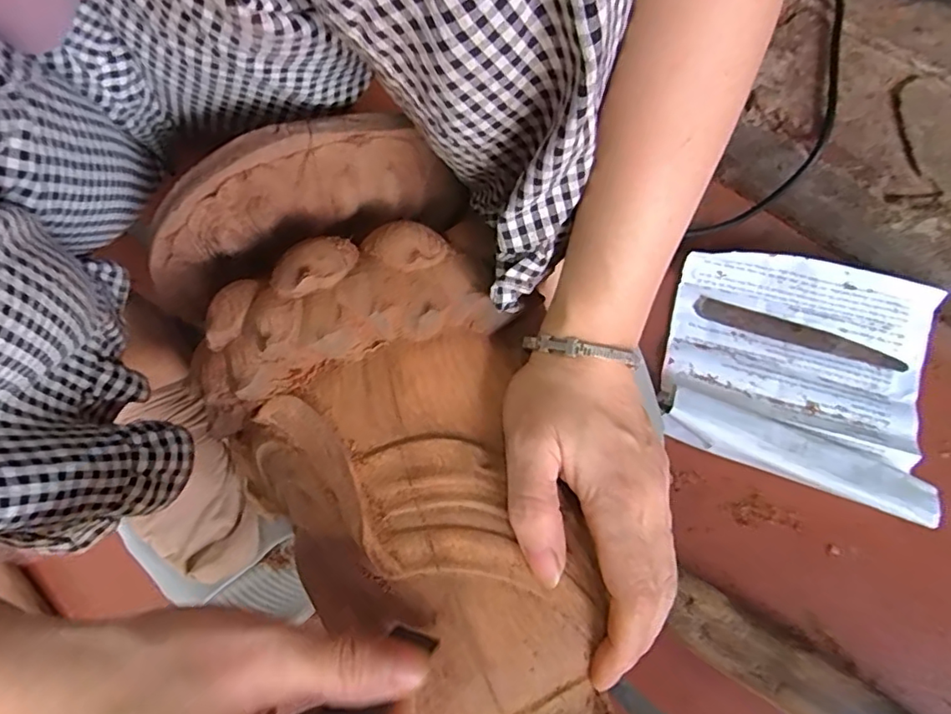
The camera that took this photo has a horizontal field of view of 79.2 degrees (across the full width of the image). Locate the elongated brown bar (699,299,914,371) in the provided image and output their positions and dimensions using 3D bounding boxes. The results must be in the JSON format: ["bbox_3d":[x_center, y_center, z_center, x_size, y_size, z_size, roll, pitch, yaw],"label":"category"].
[{"bbox_3d":[0.280,-0.019,0.499,0.180,0.006,0.023,16,75,4],"label":"elongated brown bar"}]

